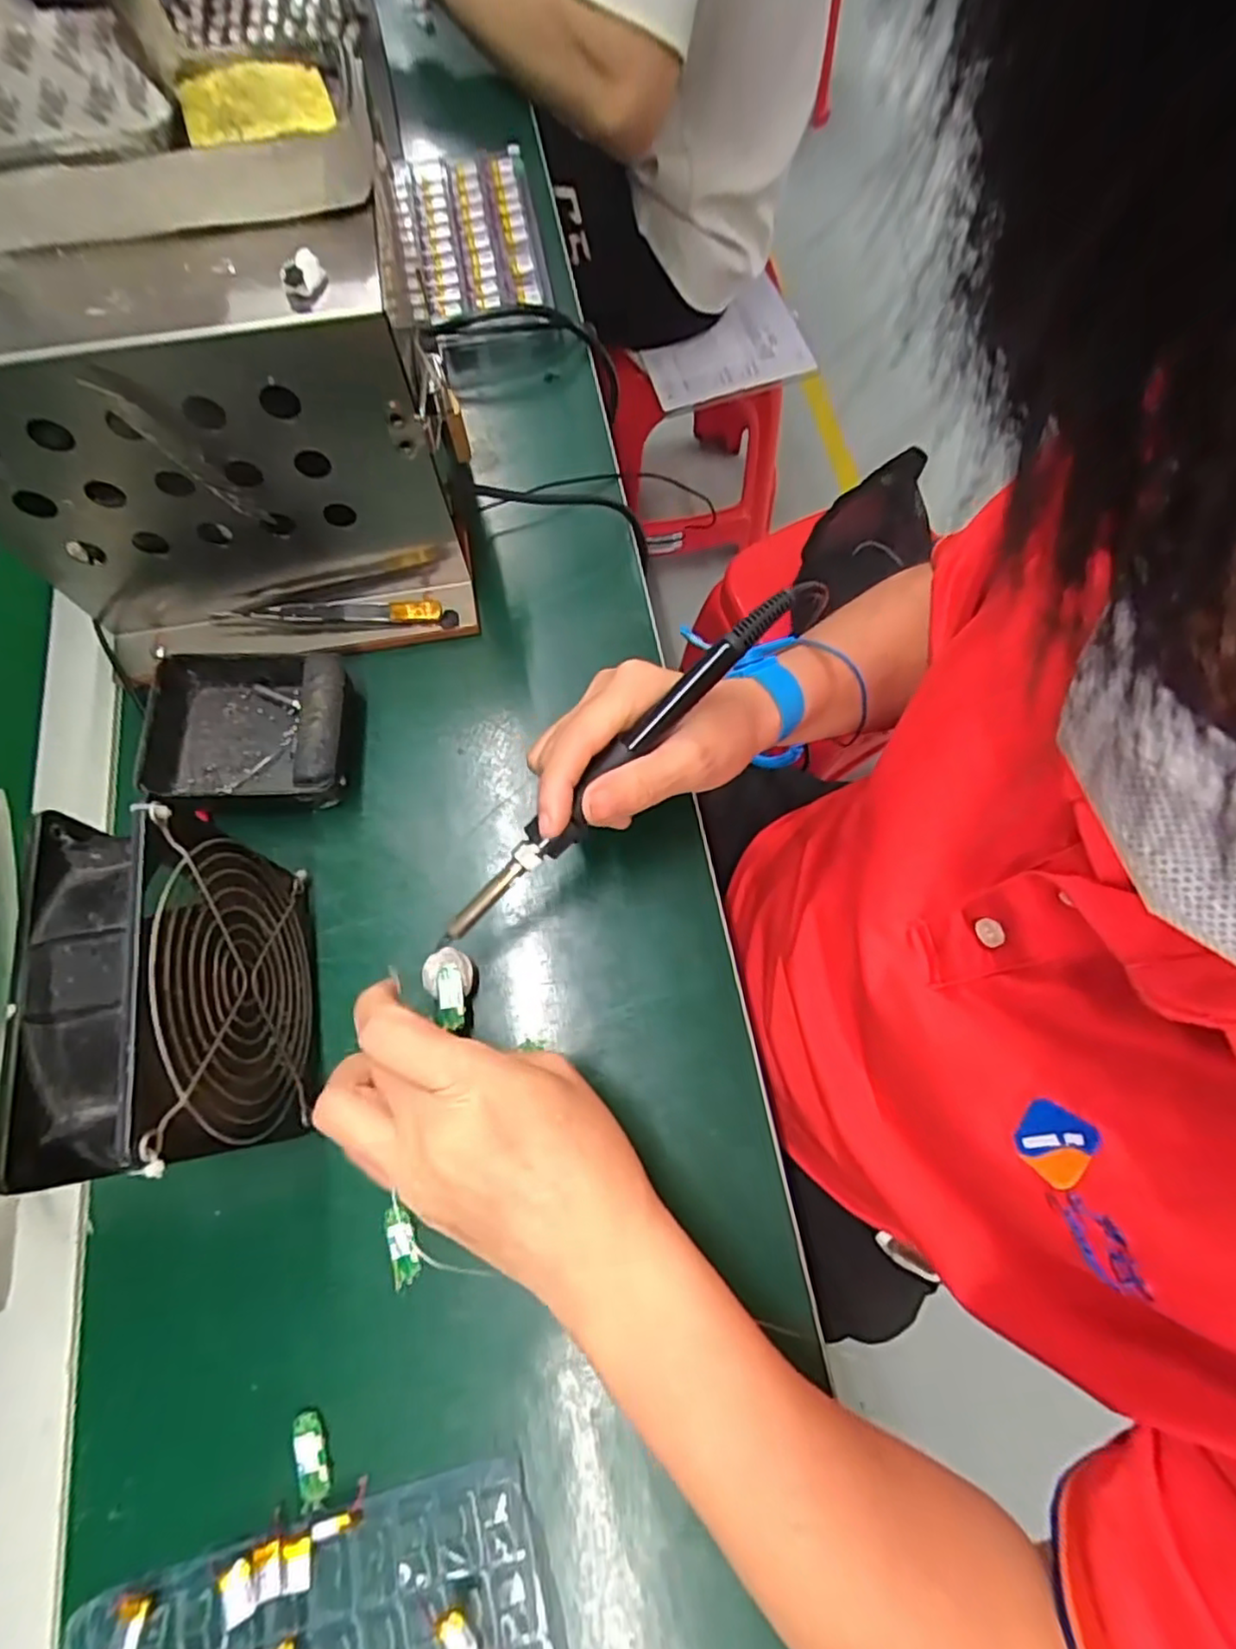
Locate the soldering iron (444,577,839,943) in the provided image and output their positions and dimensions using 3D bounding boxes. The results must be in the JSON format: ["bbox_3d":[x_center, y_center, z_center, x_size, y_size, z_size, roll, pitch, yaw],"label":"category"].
[{"bbox_3d":[0.004,-0.028,0.294,0.020,0.023,0.223,44,92,14],"label":"soldering iron"}]

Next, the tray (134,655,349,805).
[{"bbox_3d":[-0.187,-0.049,0.354,0.108,0.033,0.086,-4,71,0],"label":"tray"}]

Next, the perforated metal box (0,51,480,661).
[{"bbox_3d":[-0.184,-0.173,0.324,0.207,0.182,0.105,-9,71,-2],"label":"perforated metal box"}]

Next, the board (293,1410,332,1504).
[{"bbox_3d":[-0.120,0.247,0.268,0.012,0.004,0.027,-22,72,-7],"label":"board"}]

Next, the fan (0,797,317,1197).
[{"bbox_3d":[-0.165,0.067,0.270,0.048,0.120,0.125,-9,71,-2],"label":"fan"}]

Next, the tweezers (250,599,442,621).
[{"bbox_3d":[-0.150,-0.119,0.387,0.101,0.011,0.011,-1,71,1],"label":"tweezers"}]

